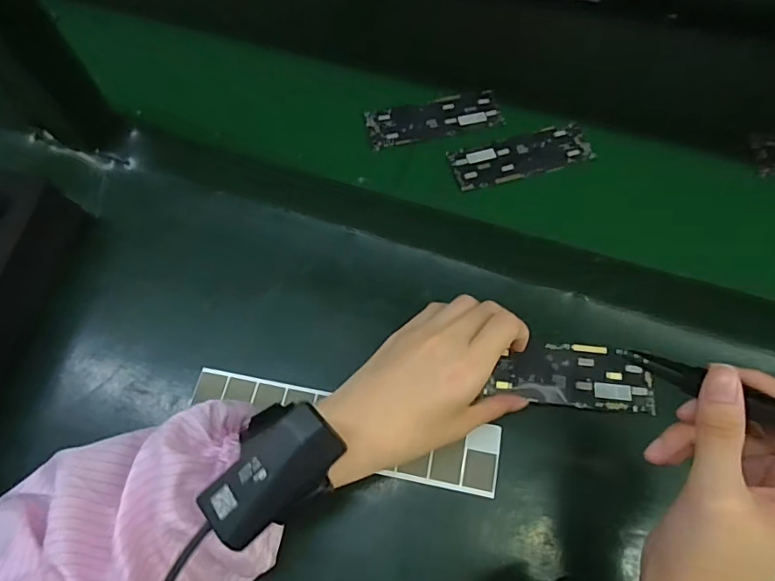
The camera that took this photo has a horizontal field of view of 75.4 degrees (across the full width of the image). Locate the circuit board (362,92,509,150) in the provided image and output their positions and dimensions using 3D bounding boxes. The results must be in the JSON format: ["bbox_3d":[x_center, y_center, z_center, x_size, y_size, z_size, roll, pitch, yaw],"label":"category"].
[{"bbox_3d":[0.042,-0.158,0.459,0.119,0.004,0.043,-13,66,-4],"label":"circuit board"}]

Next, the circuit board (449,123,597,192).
[{"bbox_3d":[0.117,-0.118,0.439,0.120,0.004,0.044,-15,67,-4],"label":"circuit board"}]

